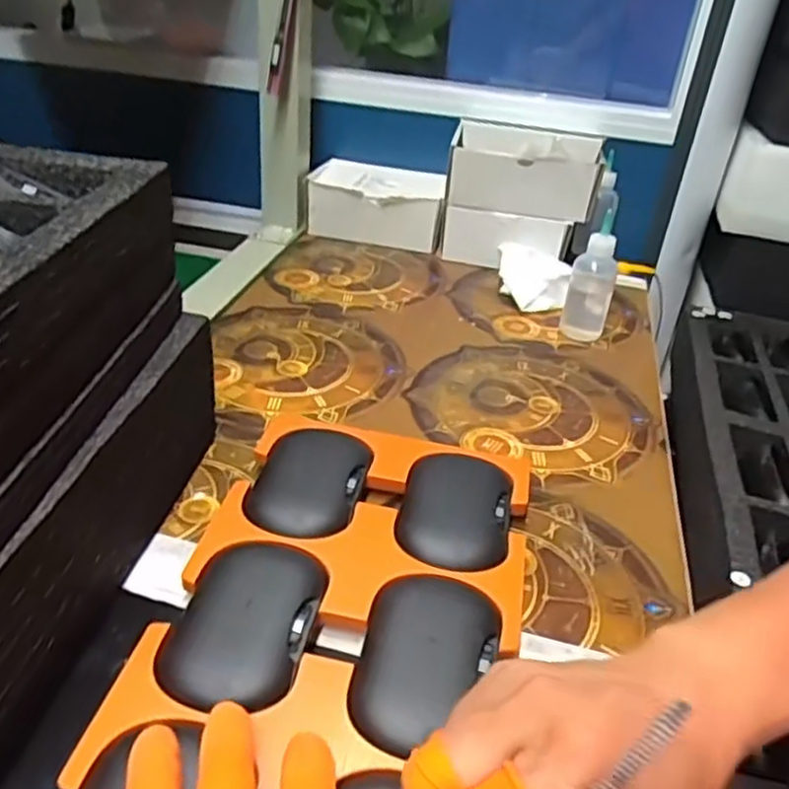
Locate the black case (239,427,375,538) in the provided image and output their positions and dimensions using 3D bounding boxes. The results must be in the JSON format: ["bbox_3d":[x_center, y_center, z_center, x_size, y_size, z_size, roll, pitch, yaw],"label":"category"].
[{"bbox_3d":[-0.046,0.053,0.391,0.056,0.022,0.086,9,34,6],"label":"black case"}]

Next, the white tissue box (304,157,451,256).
[{"bbox_3d":[-0.018,-0.196,0.736,0.136,0.057,0.091,8,34,4],"label":"white tissue box"}]

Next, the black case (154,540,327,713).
[{"bbox_3d":[-0.064,0.101,0.312,0.055,0.023,0.085,10,34,7],"label":"black case"}]

